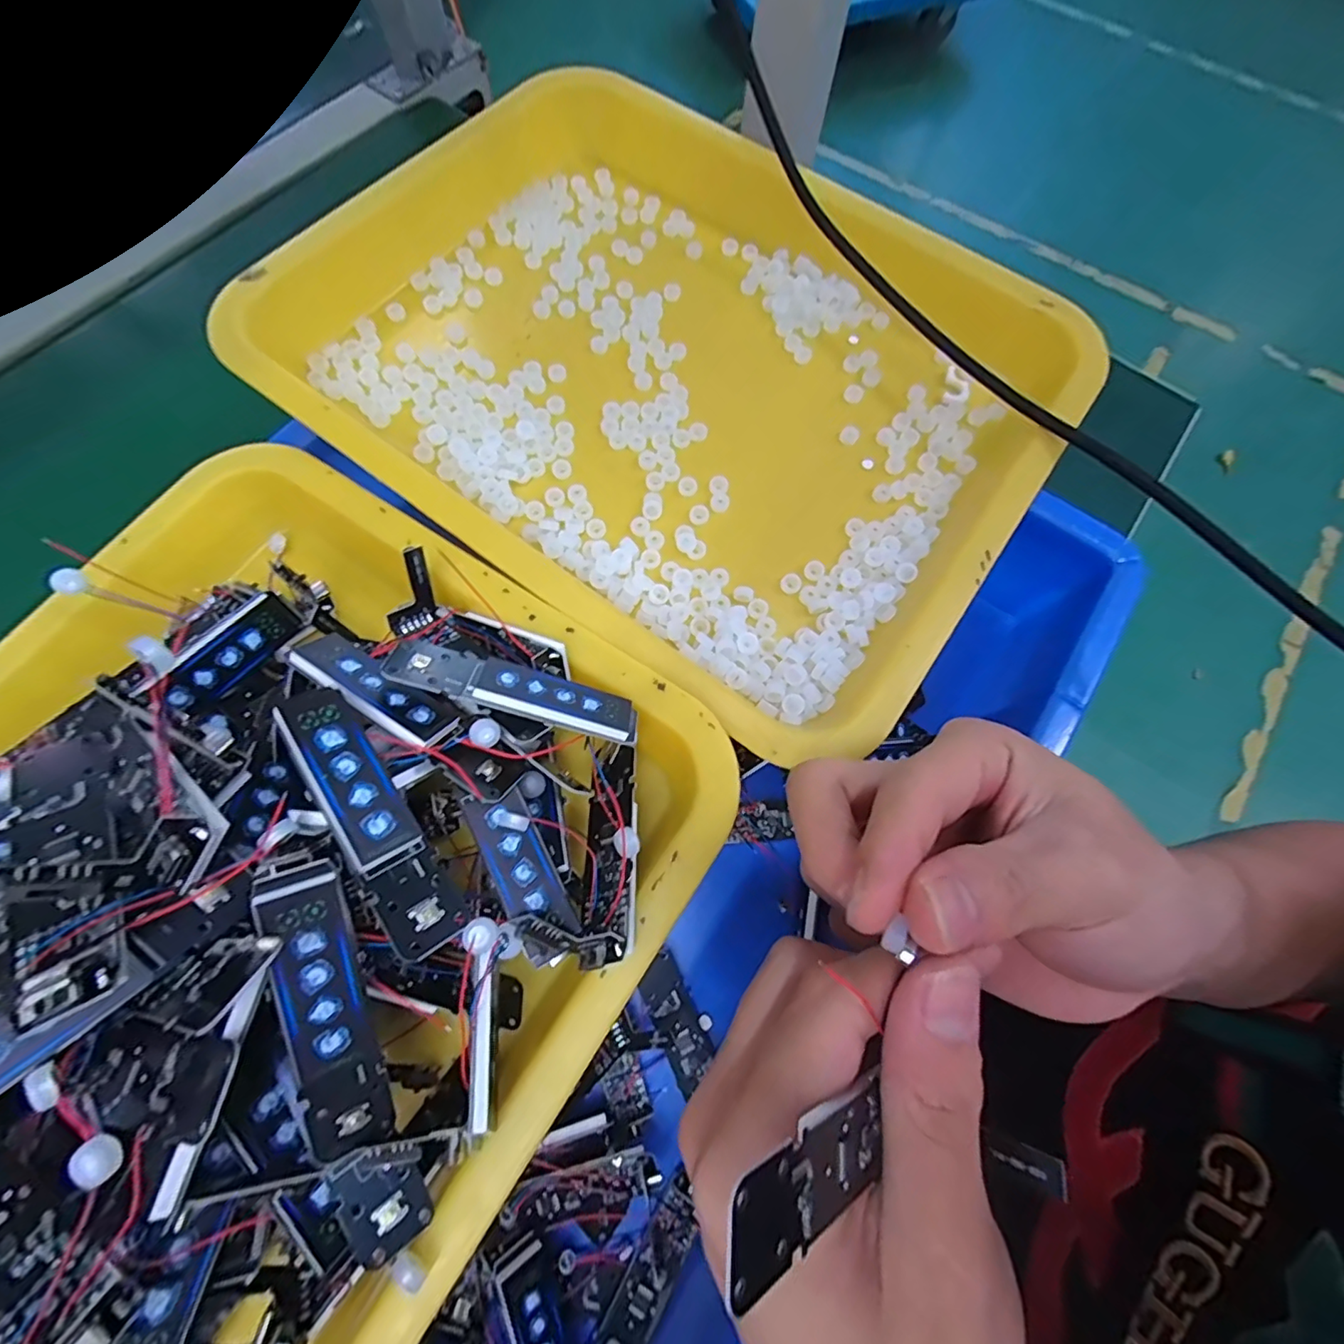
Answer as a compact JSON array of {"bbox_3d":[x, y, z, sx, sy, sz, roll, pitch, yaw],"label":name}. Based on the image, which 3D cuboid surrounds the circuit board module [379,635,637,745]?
[{"bbox_3d":[-0.048,0.005,0.179,0.077,0.005,0.023,19,42,-7],"label":"circuit board module"}]

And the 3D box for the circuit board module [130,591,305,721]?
[{"bbox_3d":[-0.150,-0.005,0.191,0.004,0.017,0.049,10,52,39],"label":"circuit board module"}]

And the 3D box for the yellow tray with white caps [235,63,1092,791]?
[{"bbox_3d":[-0.012,-0.151,0.262,0.362,0.047,0.253,35,73,9],"label":"yellow tray with white caps"}]

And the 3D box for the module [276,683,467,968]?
[{"bbox_3d":[-0.088,0.028,0.153,0.018,0.004,0.053,-26,78,-45],"label":"module"}]

